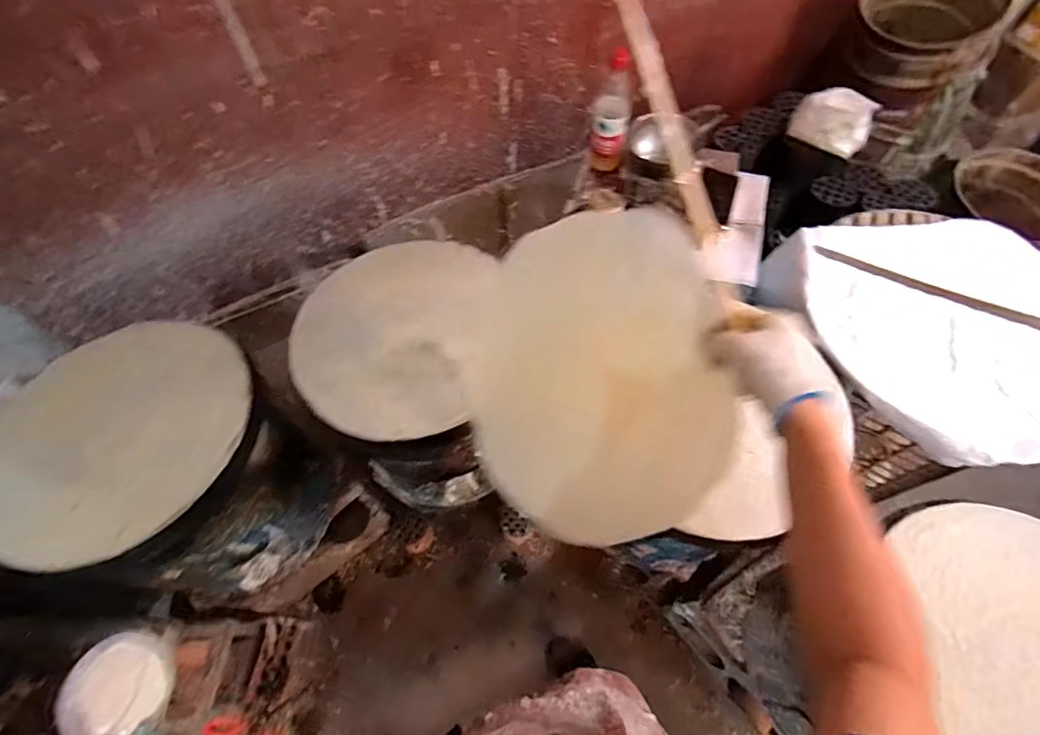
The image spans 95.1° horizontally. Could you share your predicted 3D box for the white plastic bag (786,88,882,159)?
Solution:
[{"bbox_3d":[0.655,-0.513,0.987,0.156,0.103,0.057,20,64,12],"label":"white plastic bag"}]

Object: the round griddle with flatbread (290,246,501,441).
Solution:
[{"bbox_3d":[-0.205,-0.061,0.754,0.311,0.034,0.335,-2,66,5],"label":"round griddle with flatbread"}]

